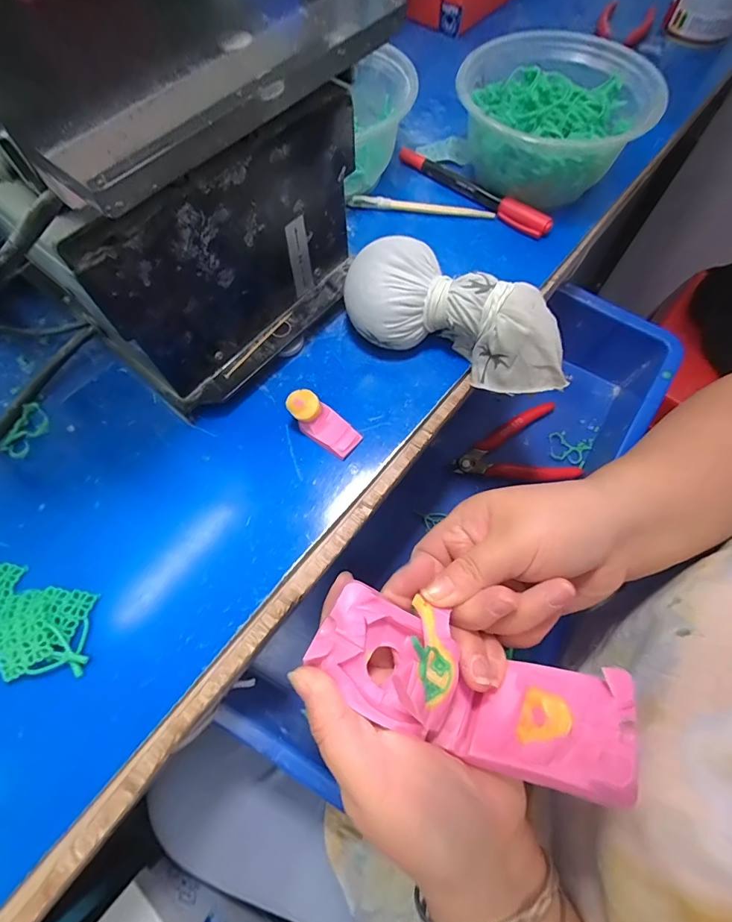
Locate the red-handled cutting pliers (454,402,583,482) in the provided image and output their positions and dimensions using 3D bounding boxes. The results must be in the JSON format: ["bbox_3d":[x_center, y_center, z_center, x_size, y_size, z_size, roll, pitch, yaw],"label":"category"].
[{"bbox_3d":[0.137,-0.008,0.387,0.104,0.022,0.065,-16,67,-7],"label":"red-handled cutting pliers"}]

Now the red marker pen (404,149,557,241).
[{"bbox_3d":[0.082,-0.210,0.324,0.137,0.016,0.010,42,73,16],"label":"red marker pen"}]

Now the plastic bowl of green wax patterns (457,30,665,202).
[{"bbox_3d":[0.130,-0.246,0.312,0.142,0.063,0.133,0,66,0],"label":"plastic bowl of green wax patterns"}]

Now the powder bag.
[{"bbox_3d":[0.058,-0.086,0.256,0.142,0.046,0.059,19,68,8],"label":"powder bag"}]

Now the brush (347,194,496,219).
[{"bbox_3d":[0.042,-0.197,0.323,0.111,0.010,0.013,10,67,5],"label":"brush"}]

